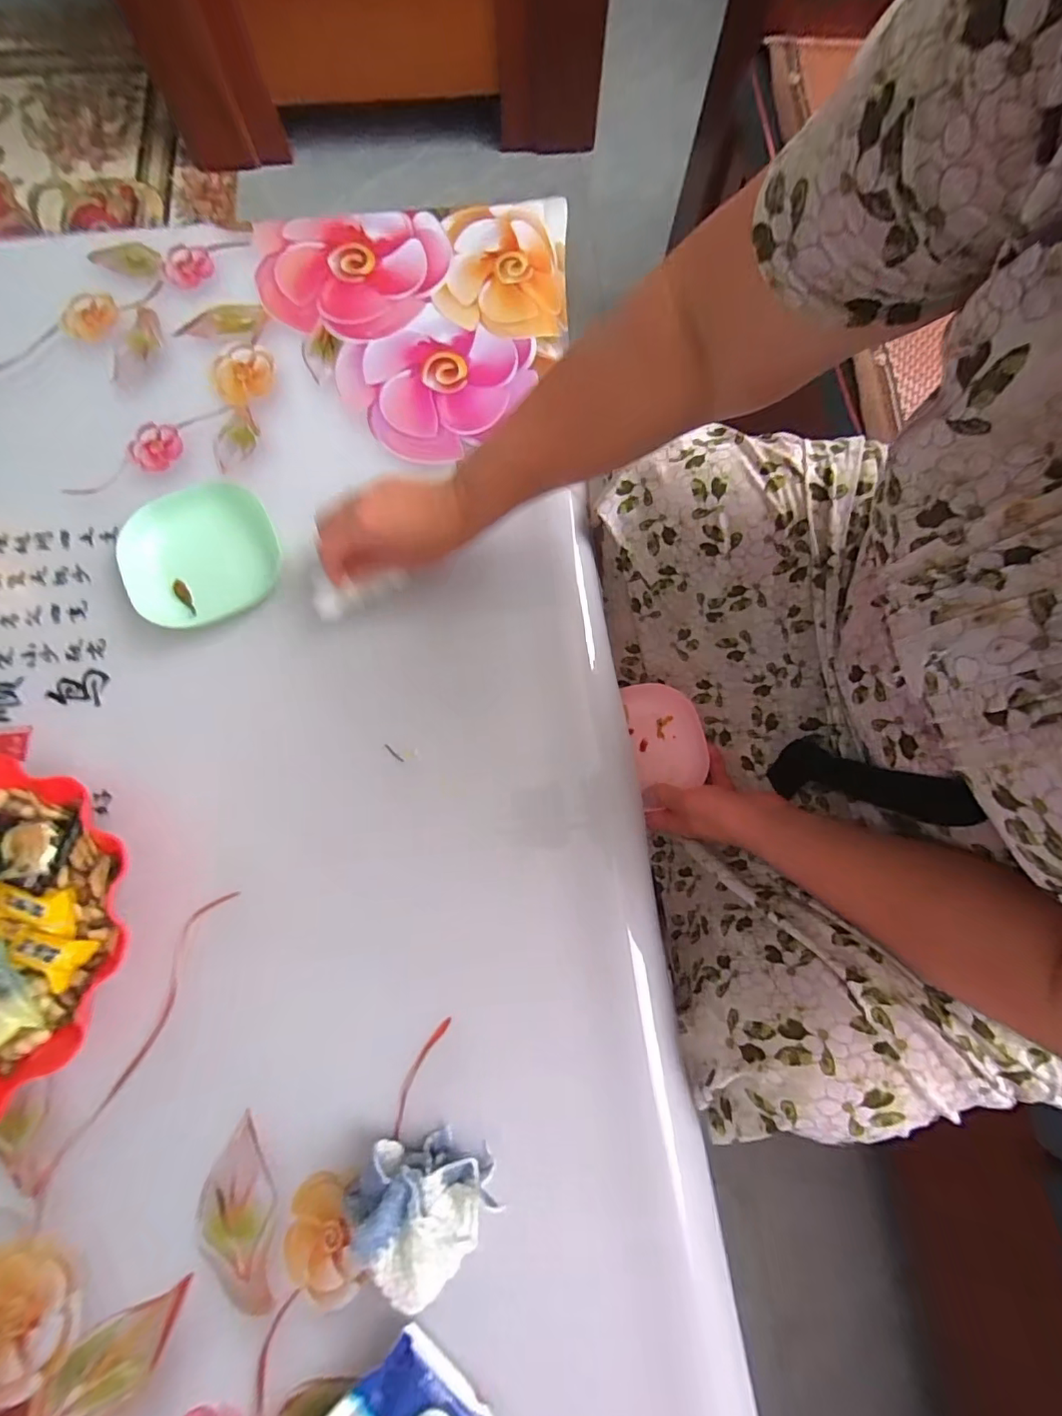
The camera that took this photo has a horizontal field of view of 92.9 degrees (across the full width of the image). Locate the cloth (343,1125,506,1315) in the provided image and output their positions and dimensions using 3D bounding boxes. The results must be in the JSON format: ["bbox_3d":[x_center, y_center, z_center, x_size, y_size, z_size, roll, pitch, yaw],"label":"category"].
[{"bbox_3d":[-0.072,0.311,0.314,0.079,0.048,0.069,28,77,6],"label":"cloth"}]

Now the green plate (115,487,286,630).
[{"bbox_3d":[-0.284,-0.131,0.439,0.125,0.026,0.115,-24,77,-7],"label":"green plate"}]

